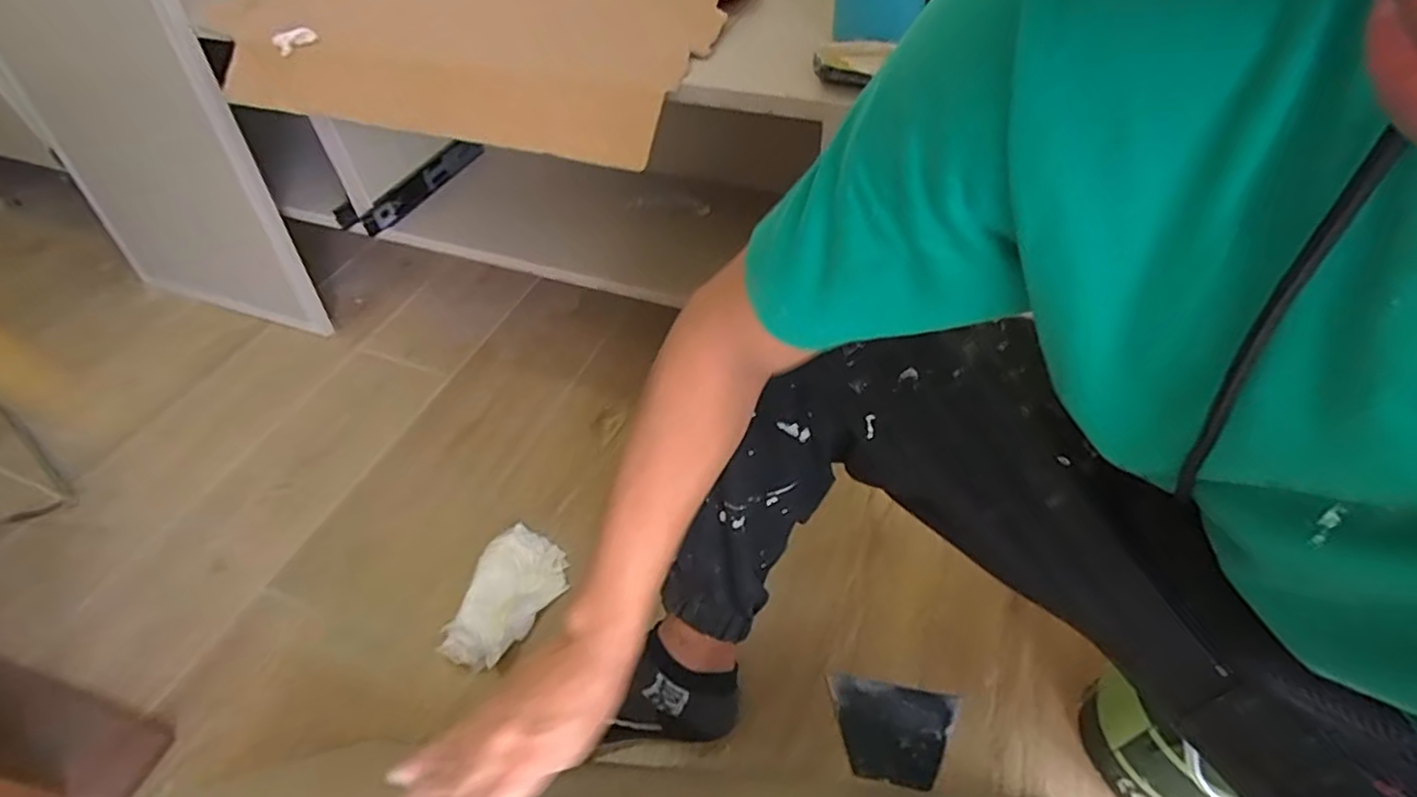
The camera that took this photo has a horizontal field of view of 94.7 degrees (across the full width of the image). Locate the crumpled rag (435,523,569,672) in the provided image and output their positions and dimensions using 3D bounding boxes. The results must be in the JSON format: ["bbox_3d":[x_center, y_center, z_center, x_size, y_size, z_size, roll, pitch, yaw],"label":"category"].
[{"bbox_3d":[-0.252,0.241,0.805,0.103,0.041,0.179,21,53,20],"label":"crumpled rag"}]

